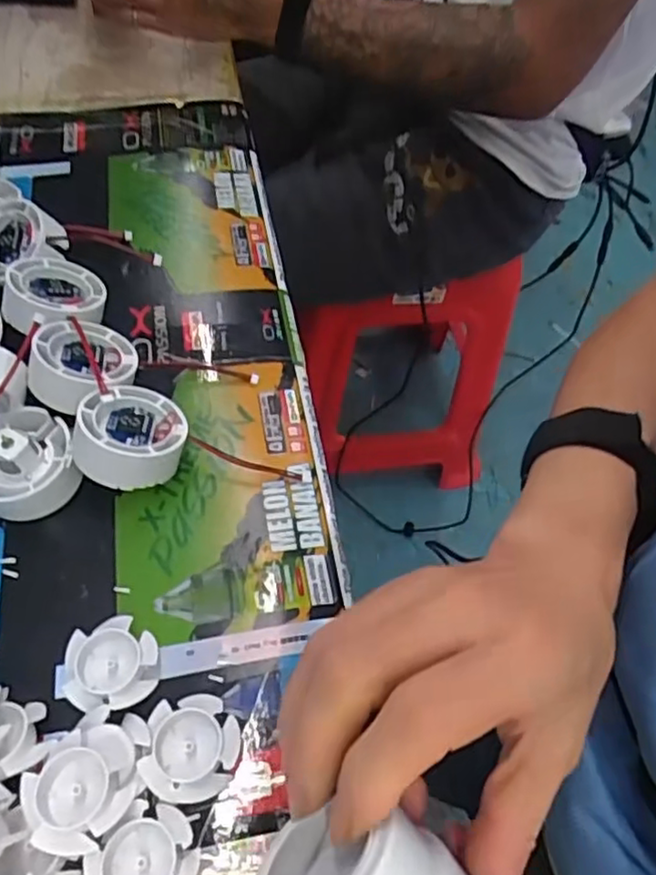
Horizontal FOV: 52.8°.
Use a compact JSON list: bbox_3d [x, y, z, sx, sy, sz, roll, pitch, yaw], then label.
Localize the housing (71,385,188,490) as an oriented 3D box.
[{"bbox_3d":[-0.103,0.001,0.338,0.055,0.025,0.057,12,41,-18],"label":"housing"}]

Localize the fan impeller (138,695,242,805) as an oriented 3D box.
[{"bbox_3d":[-0.056,0.129,0.275,0.037,0.012,0.040,6,57,0],"label":"fan impeller"}]

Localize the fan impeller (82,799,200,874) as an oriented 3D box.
[{"bbox_3d":[-0.068,0.163,0.251,0.034,0.015,0.039,41,63,20],"label":"fan impeller"}]

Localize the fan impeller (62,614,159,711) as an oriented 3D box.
[{"bbox_3d":[-0.097,0.101,0.294,0.039,0.013,0.038,-6,58,-8],"label":"fan impeller"}]

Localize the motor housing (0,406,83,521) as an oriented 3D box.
[{"bbox_3d":[-0.154,0.011,0.338,0.048,0.032,0.052,2,57,-3],"label":"motor housing"}]

